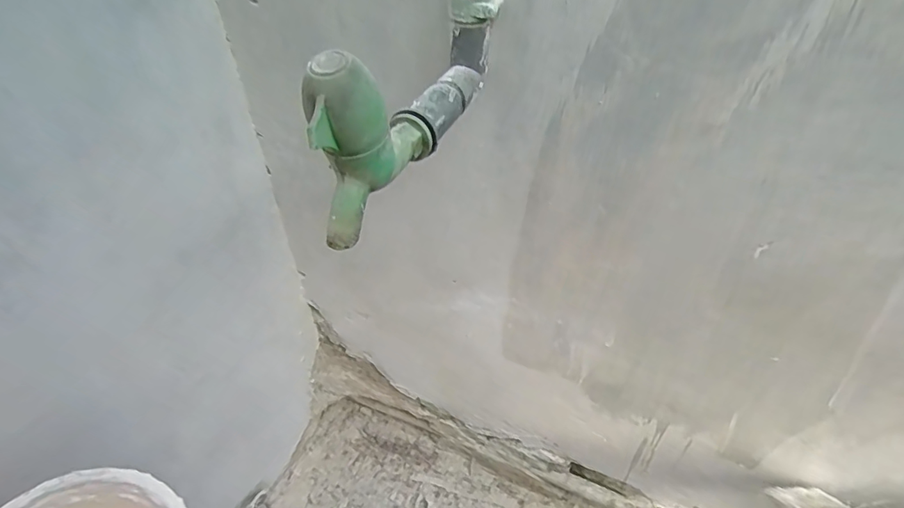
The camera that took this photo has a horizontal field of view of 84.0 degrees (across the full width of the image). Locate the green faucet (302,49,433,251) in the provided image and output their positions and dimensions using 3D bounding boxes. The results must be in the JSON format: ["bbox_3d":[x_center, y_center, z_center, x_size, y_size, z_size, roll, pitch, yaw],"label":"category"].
[{"bbox_3d":[-0.042,-0.065,0.265,0.031,0.087,0.091,9,43,11],"label":"green faucet"}]

